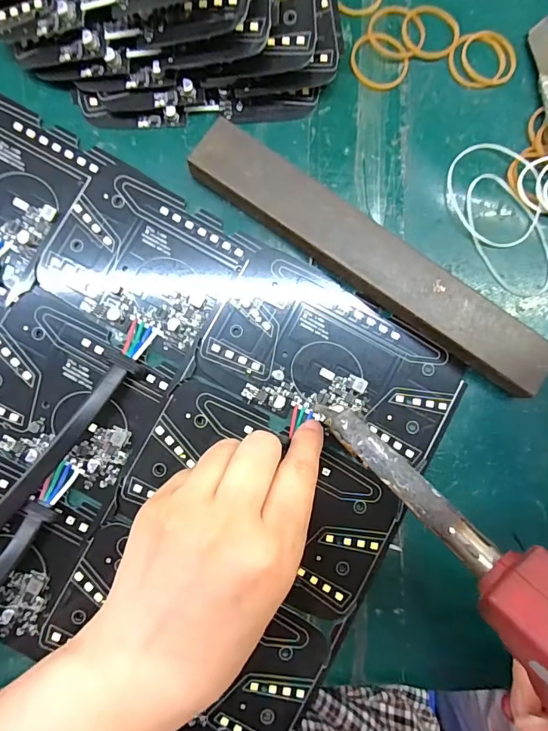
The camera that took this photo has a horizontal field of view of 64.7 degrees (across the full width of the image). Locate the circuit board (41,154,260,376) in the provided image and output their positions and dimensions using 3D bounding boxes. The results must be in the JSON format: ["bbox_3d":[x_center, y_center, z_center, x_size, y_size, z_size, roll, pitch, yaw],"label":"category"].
[{"bbox_3d":[-0.067,-0.056,0.227,0.093,0.004,0.077,30,85,0],"label":"circuit board"}]

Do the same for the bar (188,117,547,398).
[{"bbox_3d":[0.049,-0.053,0.223,0.204,0.018,0.032,35,85,1],"label":"bar"}]

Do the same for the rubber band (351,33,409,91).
[{"bbox_3d":[0.059,-0.169,0.238,0.032,0.004,0.031,11,85,-1],"label":"rubber band"}]

